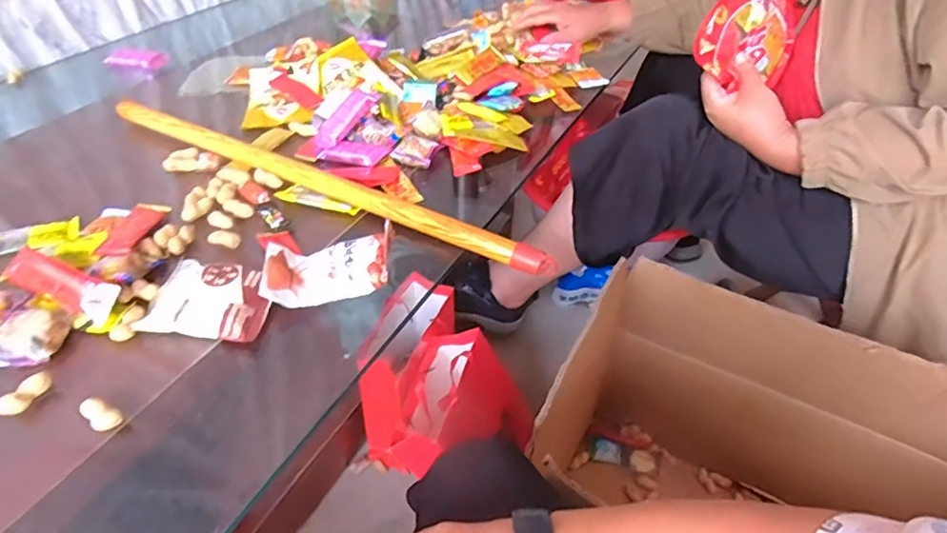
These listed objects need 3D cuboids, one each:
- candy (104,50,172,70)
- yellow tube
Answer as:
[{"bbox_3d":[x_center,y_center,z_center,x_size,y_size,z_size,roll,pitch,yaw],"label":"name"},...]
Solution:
[{"bbox_3d":[-0.518,-0.317,0.839,0.084,0.024,0.029,-4,43,-6],"label":"candy"},{"bbox_3d":[-0.180,-0.101,0.620,0.574,0.026,0.025,20,46,19],"label":"yellow tube"}]

